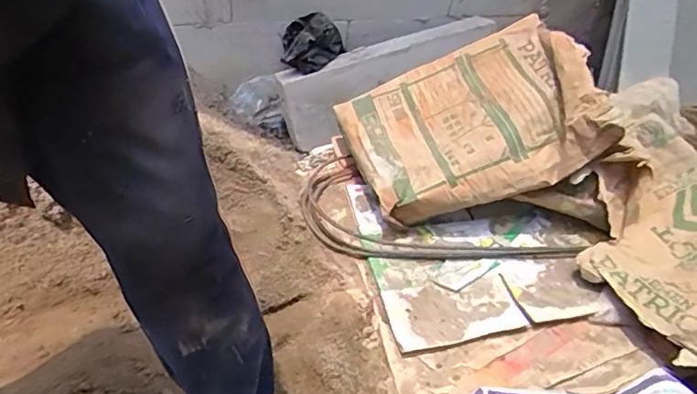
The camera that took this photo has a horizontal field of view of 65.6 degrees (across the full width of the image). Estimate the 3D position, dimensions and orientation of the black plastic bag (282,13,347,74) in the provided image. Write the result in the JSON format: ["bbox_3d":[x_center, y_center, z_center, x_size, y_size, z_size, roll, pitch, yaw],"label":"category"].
[{"bbox_3d":[-0.088,-0.377,1.326,0.156,0.092,0.115,4,42,-3],"label":"black plastic bag"}]

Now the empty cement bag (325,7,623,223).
[{"bbox_3d":[0.260,-0.179,1.169,0.520,0.120,0.394,-25,59,2],"label":"empty cement bag"}]

